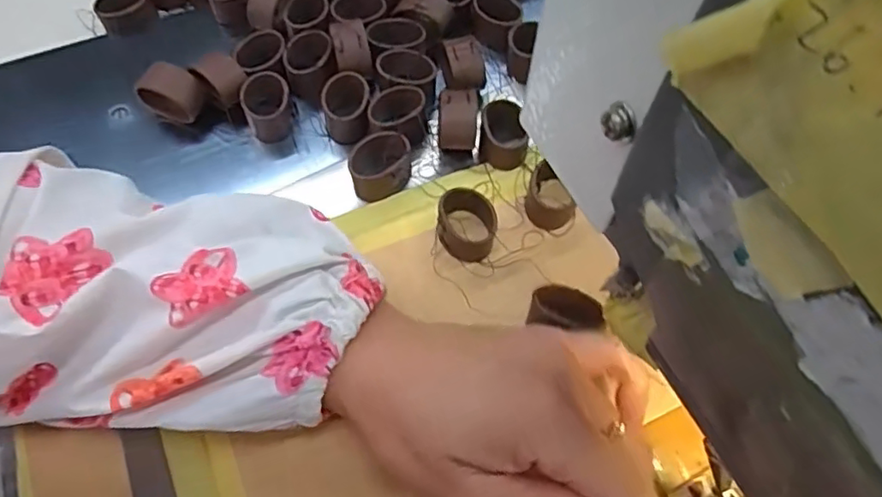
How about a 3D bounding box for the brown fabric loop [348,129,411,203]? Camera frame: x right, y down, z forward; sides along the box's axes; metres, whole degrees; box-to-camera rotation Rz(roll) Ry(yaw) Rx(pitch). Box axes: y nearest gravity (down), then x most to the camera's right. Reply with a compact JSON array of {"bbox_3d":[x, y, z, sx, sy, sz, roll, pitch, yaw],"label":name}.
[{"bbox_3d":[-0.029,-0.039,0.290,0.029,0.021,0.027,1,60,-2],"label":"brown fabric loop"}]

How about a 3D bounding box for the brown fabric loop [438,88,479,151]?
[{"bbox_3d":[0.009,-0.063,0.298,0.019,0.028,0.022,-1,60,-2],"label":"brown fabric loop"}]

